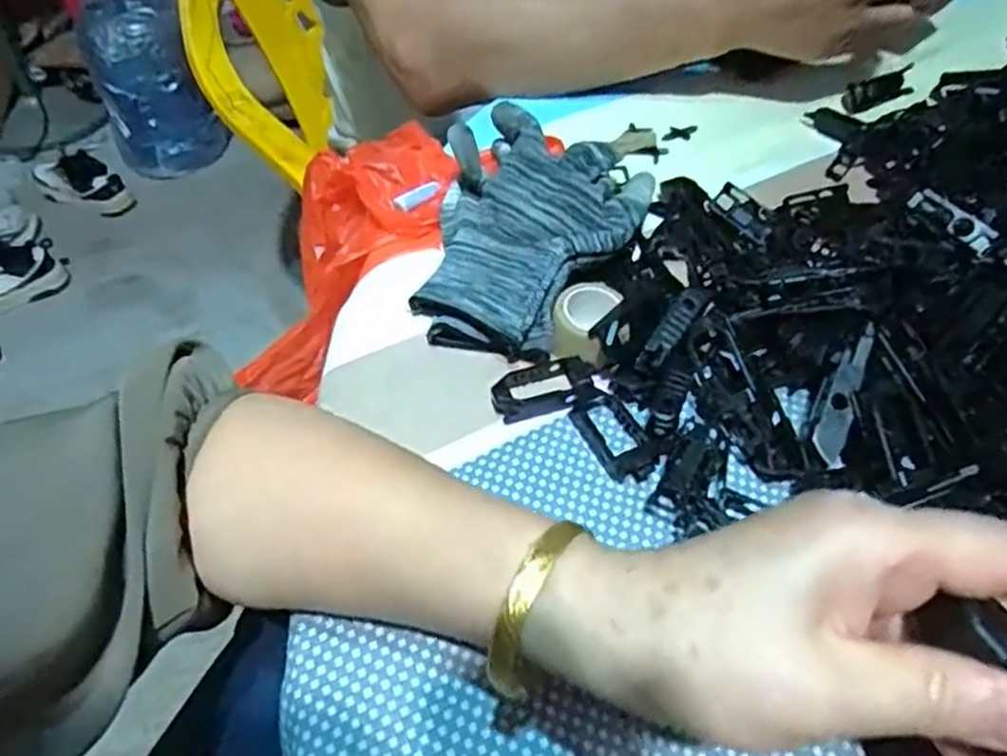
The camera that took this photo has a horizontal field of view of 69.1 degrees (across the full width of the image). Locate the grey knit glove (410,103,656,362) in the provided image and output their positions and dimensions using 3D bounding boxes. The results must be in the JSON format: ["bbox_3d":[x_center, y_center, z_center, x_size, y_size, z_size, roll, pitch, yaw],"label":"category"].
[{"bbox_3d":[0.007,-0.080,0.392,0.113,0.053,0.143,22,52,21],"label":"grey knit glove"}]

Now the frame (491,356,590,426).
[{"bbox_3d":[0.018,0.006,0.345,0.045,0.013,0.025,-15,49,-10],"label":"frame"}]

